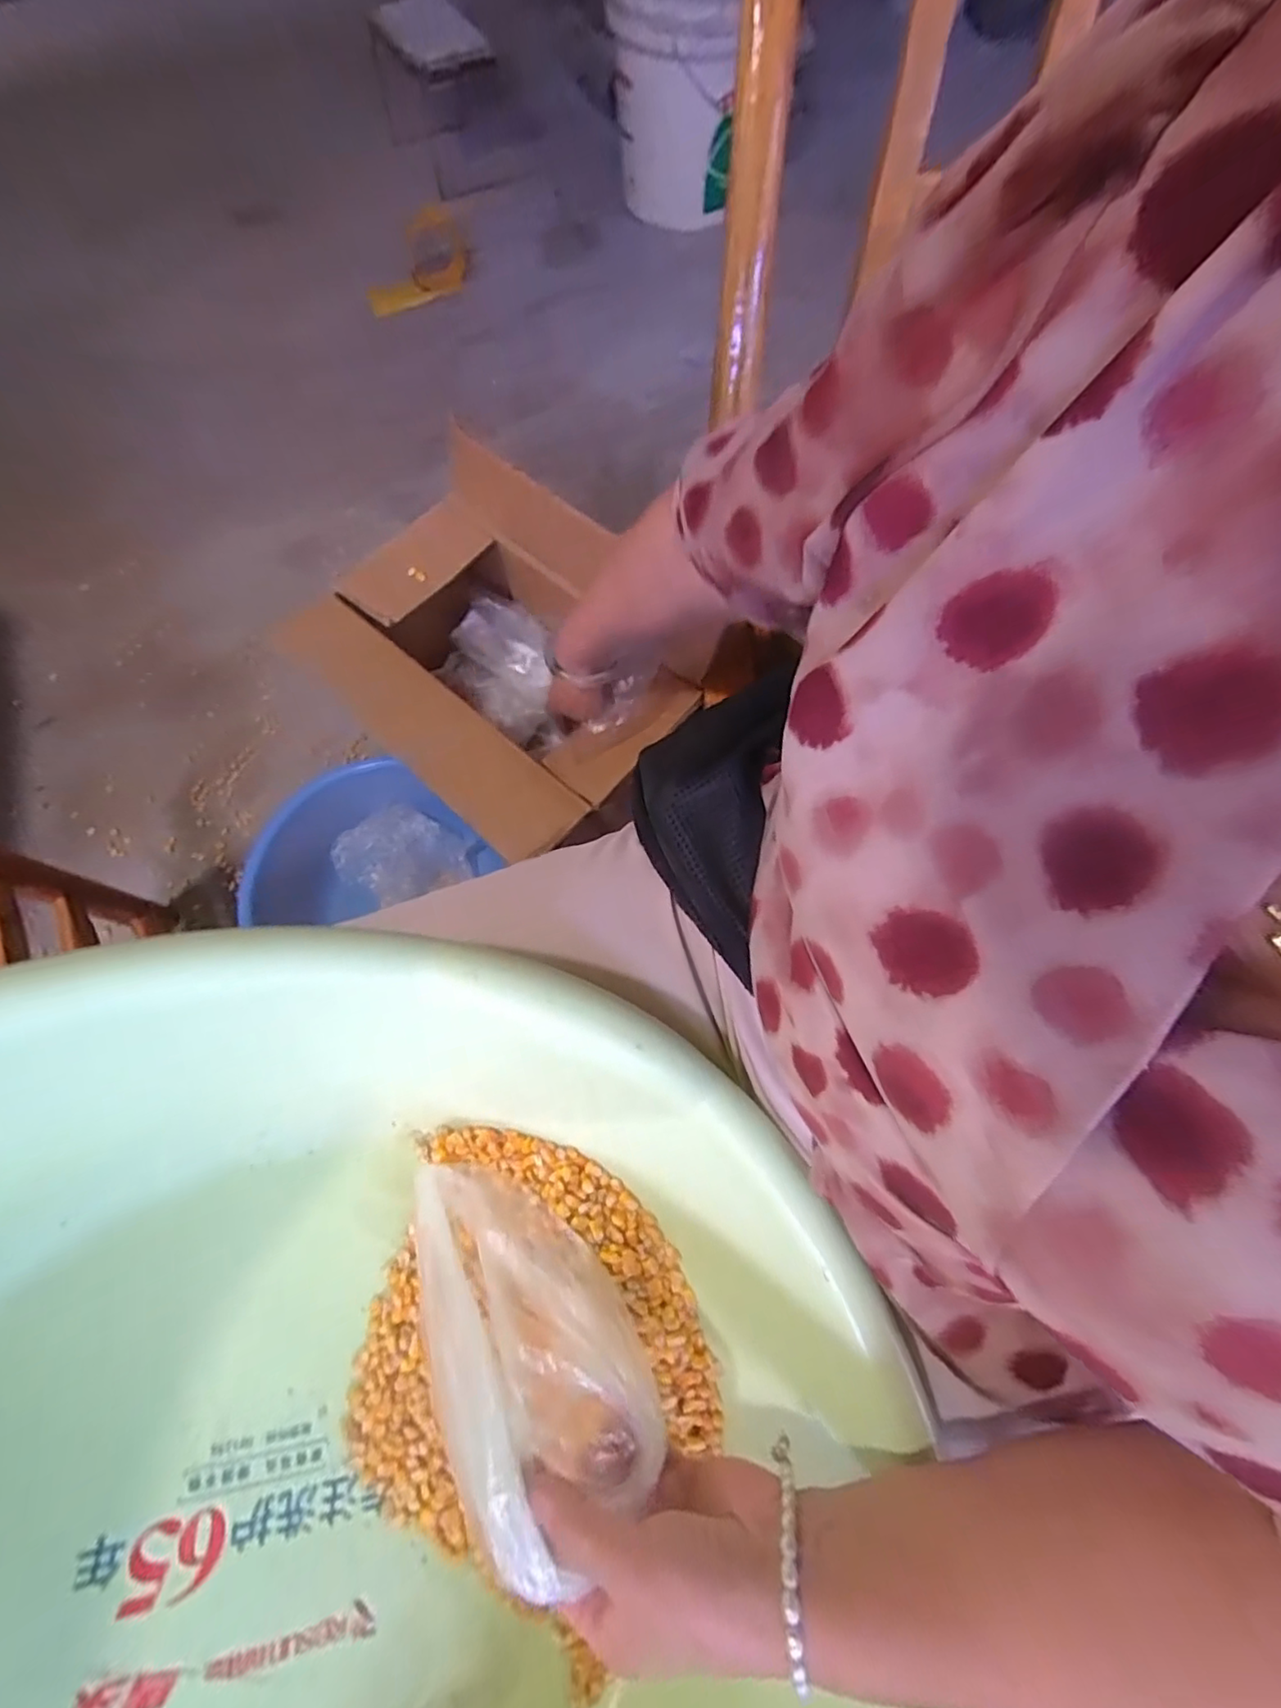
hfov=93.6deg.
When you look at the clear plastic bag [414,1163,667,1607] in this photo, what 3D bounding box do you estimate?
[{"bbox_3d":[-0.078,0.256,0.326,0.096,0.129,0.167,-39,79,-11],"label":"clear plastic bag"}]

